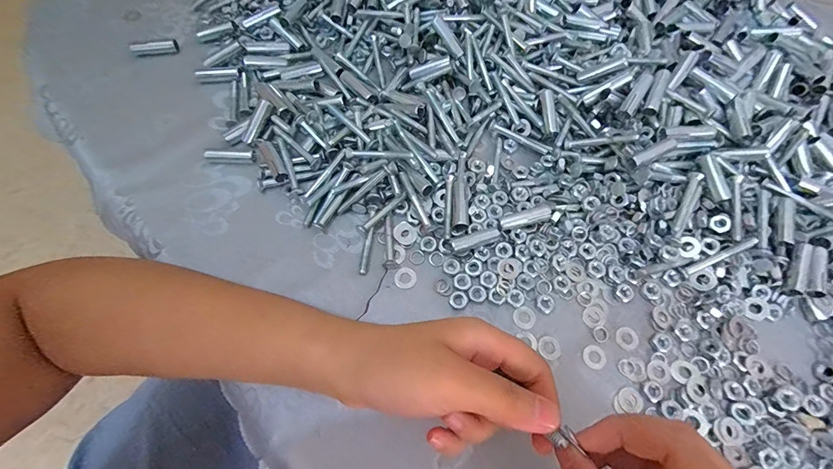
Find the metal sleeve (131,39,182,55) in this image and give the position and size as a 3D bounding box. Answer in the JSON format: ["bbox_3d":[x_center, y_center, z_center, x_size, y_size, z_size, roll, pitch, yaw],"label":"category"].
[{"bbox_3d":[-0.252,-0.181,0.358,0.040,0.011,0.008,-15,68,-9],"label":"metal sleeve"}]

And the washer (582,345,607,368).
[{"bbox_3d":[0.127,0.087,0.262,0.017,0.004,0.016,1,66,-2],"label":"washer"}]

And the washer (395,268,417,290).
[{"bbox_3d":[-0.008,0.033,0.280,0.017,0.004,0.016,1,66,-2],"label":"washer"}]

